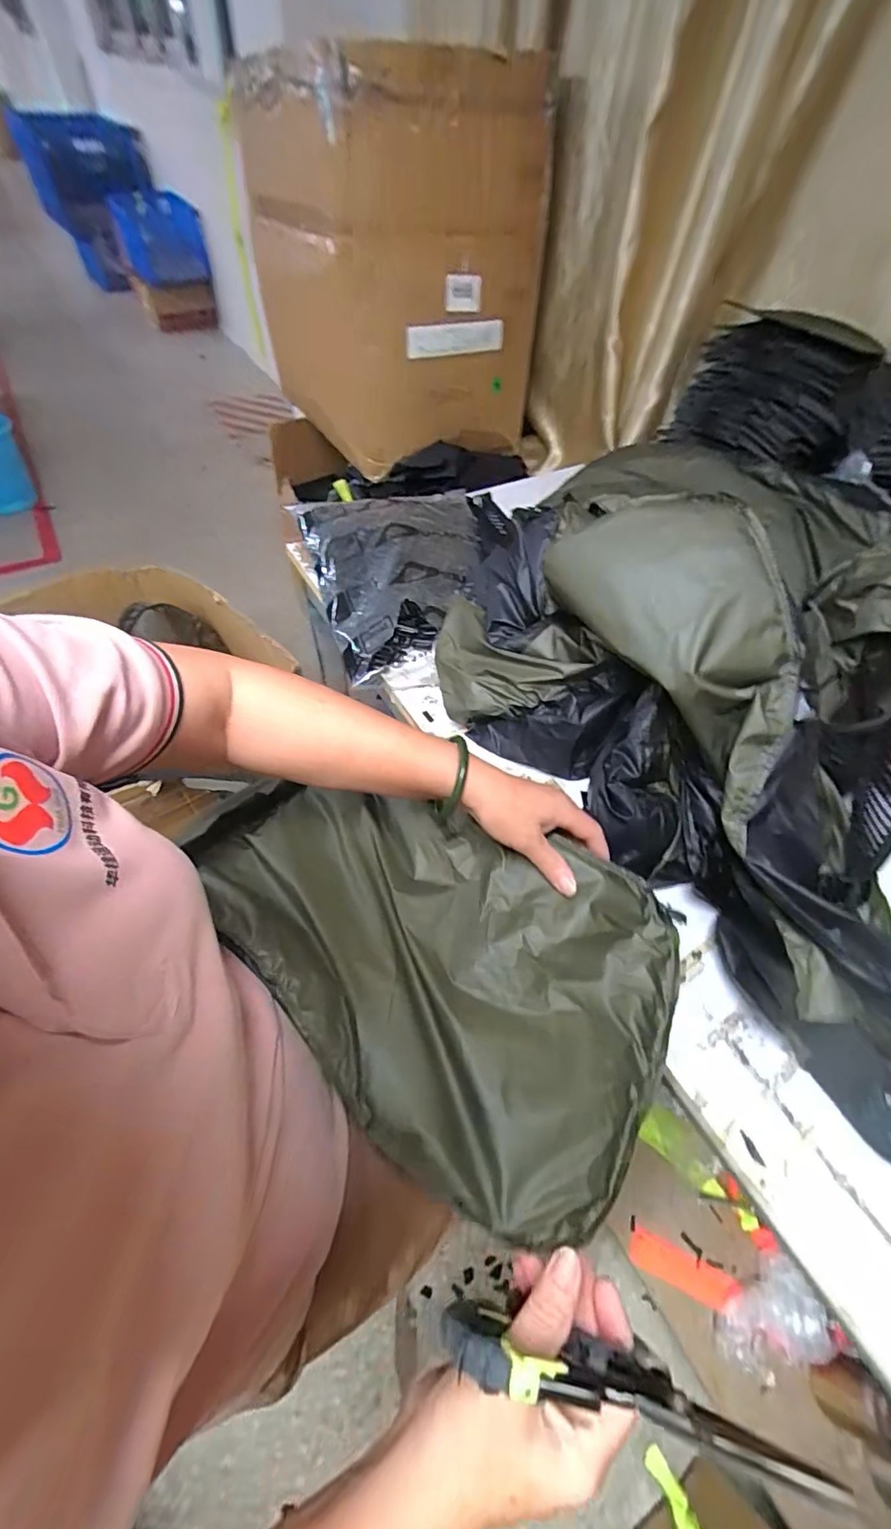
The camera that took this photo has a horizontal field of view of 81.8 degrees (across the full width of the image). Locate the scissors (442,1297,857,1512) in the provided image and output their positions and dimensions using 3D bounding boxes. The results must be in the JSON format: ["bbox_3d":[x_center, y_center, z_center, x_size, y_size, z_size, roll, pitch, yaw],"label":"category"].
[{"bbox_3d":[0.083,0.303,0.252,0.169,0.068,0.019,0,52,19],"label":"scissors"}]

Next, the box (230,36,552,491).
[{"bbox_3d":[-0.115,-0.988,1.059,0.420,0.554,0.430,-22,58,-19],"label":"box"}]

